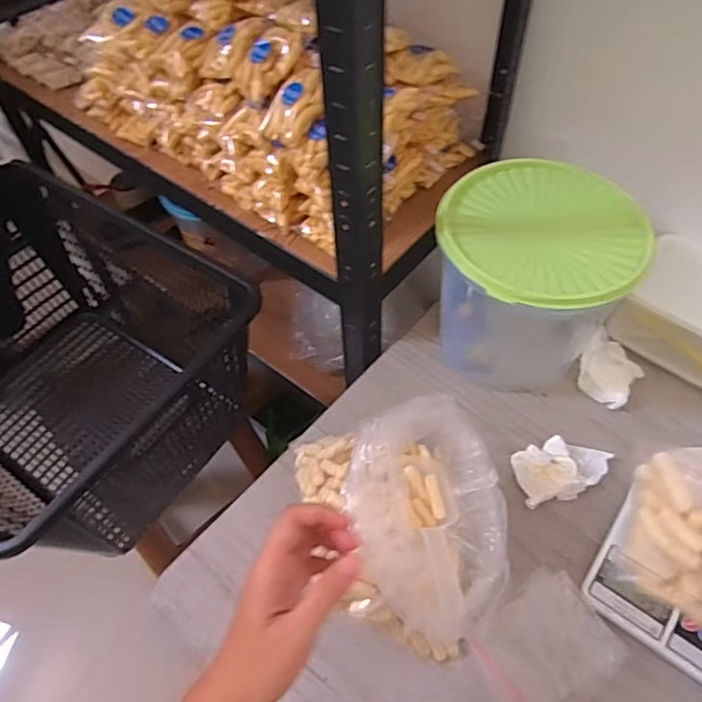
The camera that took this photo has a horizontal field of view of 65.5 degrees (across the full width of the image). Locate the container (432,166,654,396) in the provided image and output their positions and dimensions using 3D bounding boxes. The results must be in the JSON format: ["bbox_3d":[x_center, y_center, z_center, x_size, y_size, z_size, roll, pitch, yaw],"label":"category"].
[{"bbox_3d":[0.198,-0.073,0.625,0.201,0.192,0.219,30,61,21],"label":"container"}]

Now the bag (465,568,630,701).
[{"bbox_3d":[0.173,0.266,0.485,0.120,0.006,0.090,-36,64,-15],"label":"bag"}]

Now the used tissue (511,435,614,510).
[{"bbox_3d":[0.226,0.125,0.584,0.099,0.020,0.060,-12,55,-7],"label":"used tissue"}]

